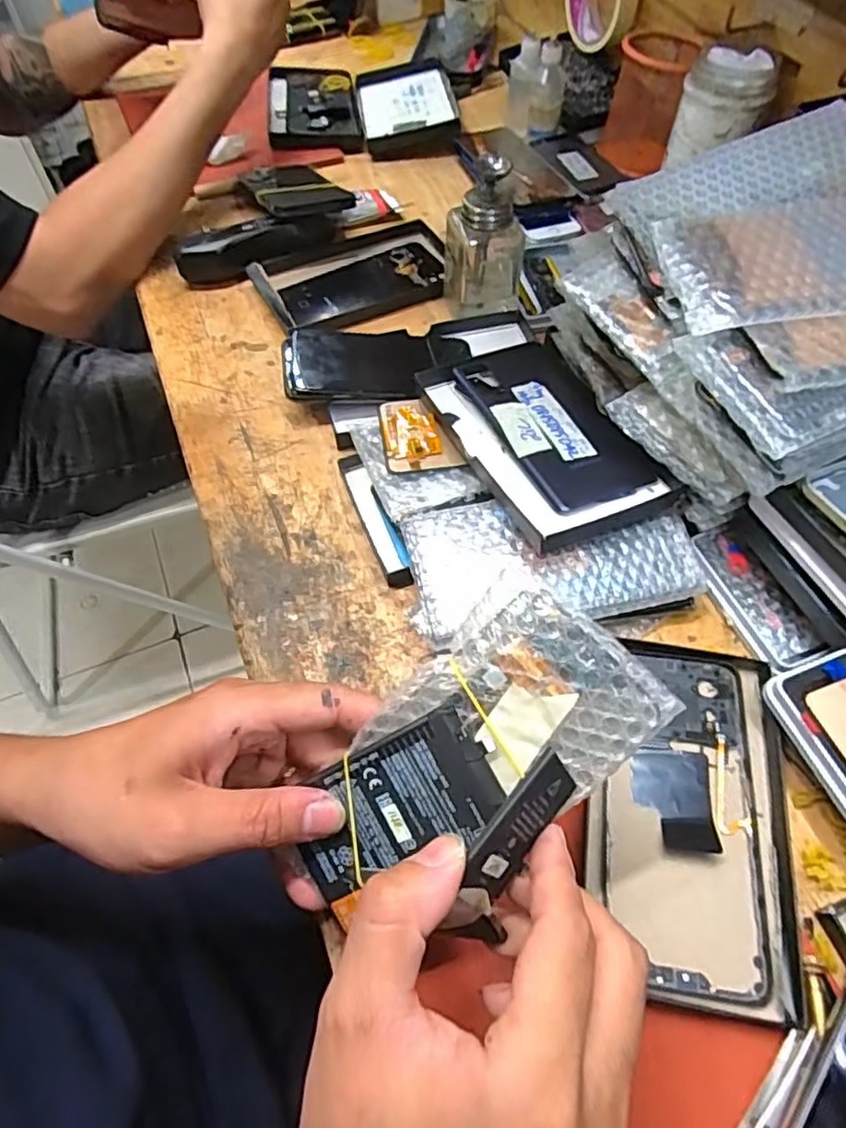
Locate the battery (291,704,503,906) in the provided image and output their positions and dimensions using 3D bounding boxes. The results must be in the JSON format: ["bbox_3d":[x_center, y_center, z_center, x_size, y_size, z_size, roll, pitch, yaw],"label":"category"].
[{"bbox_3d":[-0.014,0.100,0.263,0.090,0.004,0.050,-29,85,14],"label":"battery"}]

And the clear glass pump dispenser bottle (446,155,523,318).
[{"bbox_3d":[0.048,-0.260,0.514,0.062,0.106,0.068,1,58,1],"label":"clear glass pump dispenser bottle"}]

